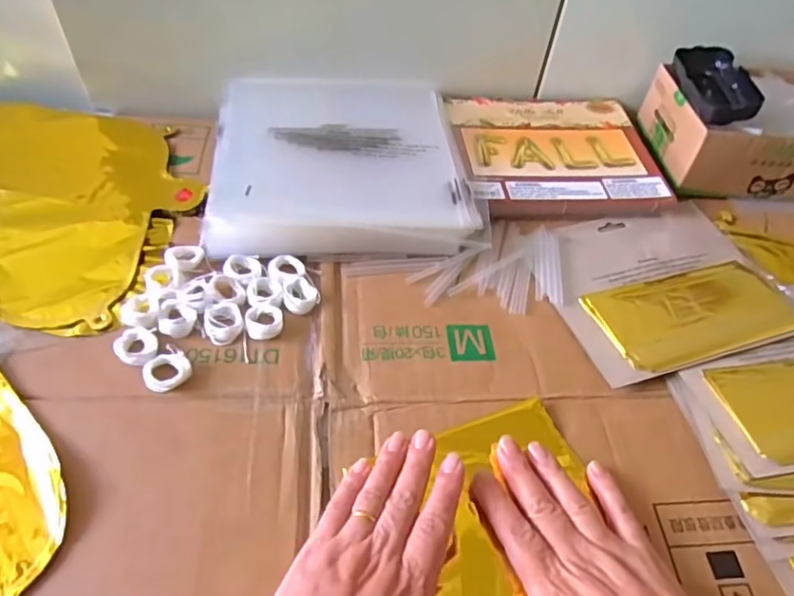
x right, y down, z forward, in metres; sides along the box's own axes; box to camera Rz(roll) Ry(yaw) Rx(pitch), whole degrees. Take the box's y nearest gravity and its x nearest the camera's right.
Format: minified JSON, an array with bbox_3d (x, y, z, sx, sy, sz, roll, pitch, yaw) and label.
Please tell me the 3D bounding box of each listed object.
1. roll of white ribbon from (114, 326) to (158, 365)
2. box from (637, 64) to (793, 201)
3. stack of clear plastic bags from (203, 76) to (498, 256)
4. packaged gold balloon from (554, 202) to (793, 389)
[{"bbox_3d":[-0.178,0.033,0.399,0.025,0.008,0.031,-14,53,-16],"label":"roll of white ribbon"},{"bbox_3d":[0.352,-0.166,0.571,0.184,0.085,0.133,1,51,-4],"label":"box"},{"bbox_3d":[-0.051,-0.135,0.538,0.221,0.035,0.246,-3,51,-7],"label":"stack of clear plastic bags"},{"bbox_3d":[0.215,-0.015,0.474,0.188,0.016,0.156,-13,53,-15],"label":"packaged gold balloon"}]

